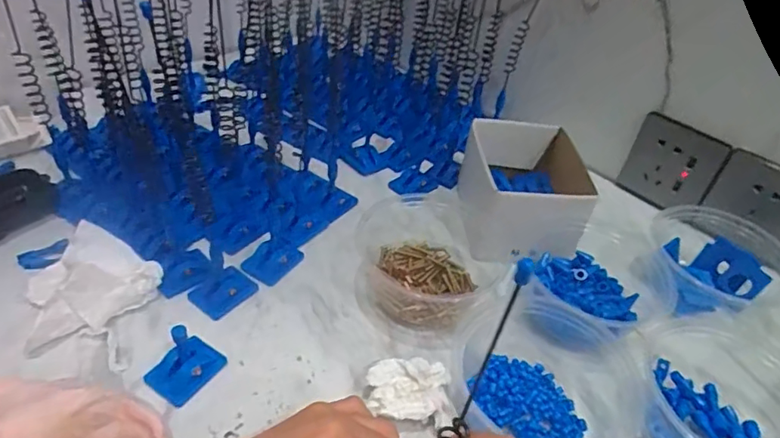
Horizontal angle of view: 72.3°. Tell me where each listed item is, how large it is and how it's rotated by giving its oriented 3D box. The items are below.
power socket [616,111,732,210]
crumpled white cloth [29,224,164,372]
[{"bbox_3d":[0.288,-0.061,0.540,0.083,0.071,0.006,34,38,28],"label":"power socket"},{"bbox_3d":[-0.223,0.048,0.391,0.093,0.036,0.115,2,42,-7],"label":"crumpled white cloth"}]

